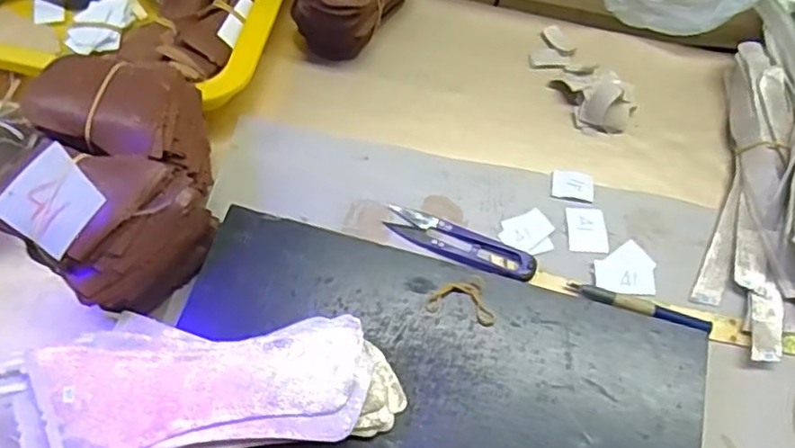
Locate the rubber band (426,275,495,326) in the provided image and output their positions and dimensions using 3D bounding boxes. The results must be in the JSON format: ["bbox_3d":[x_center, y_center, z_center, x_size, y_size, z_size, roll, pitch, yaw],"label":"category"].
[{"bbox_3d":[0.040,0.043,0.393,0.040,0.004,0.028,12,64,7],"label":"rubber band"}]

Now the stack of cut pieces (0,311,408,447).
[{"bbox_3d":[-0.104,0.085,0.352,0.200,0.043,0.104,-15,66,-9],"label":"stack of cut pieces"}]

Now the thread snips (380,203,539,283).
[{"bbox_3d":[0.041,0.013,0.430,0.100,0.011,0.026,24,66,8],"label":"thread snips"}]

